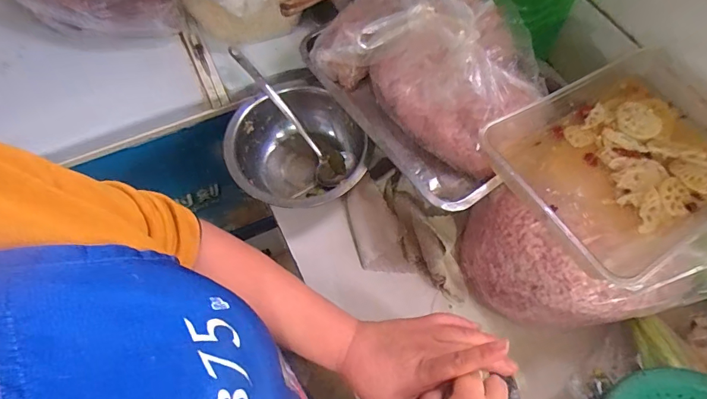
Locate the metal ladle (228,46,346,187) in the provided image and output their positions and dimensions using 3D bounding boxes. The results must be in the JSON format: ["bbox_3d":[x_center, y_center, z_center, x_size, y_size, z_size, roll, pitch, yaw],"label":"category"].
[{"bbox_3d":[-0.108,-0.140,0.706,0.061,0.048,0.279,-40,98,-17],"label":"metal ladle"}]

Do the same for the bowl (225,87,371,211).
[{"bbox_3d":[-0.084,-0.078,0.685,0.214,0.100,0.210,-13,64,-5],"label":"bowl"}]

